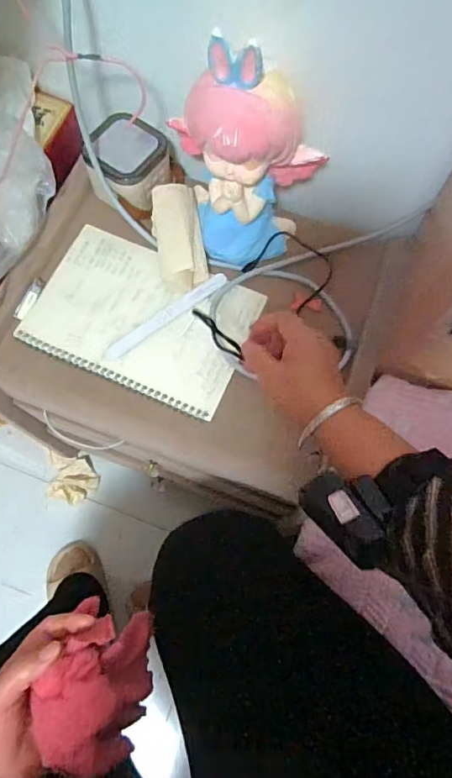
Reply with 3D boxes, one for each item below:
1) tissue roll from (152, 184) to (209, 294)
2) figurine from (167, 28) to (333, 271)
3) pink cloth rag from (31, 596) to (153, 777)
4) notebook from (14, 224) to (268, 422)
[{"bbox_3d":[-0.057,-0.184,0.580,0.057,0.041,0.131,-9,73,-4],"label":"tissue roll"},{"bbox_3d":[0.018,-0.233,0.504,0.154,0.221,0.089,12,72,3],"label":"figurine"},{"bbox_3d":[-0.104,0.239,0.393,0.077,0.087,0.098,12,72,3],"label":"pink cloth rag"},{"bbox_3d":[-0.098,-0.086,0.574,0.247,0.013,0.169,23,73,6],"label":"notebook"}]

